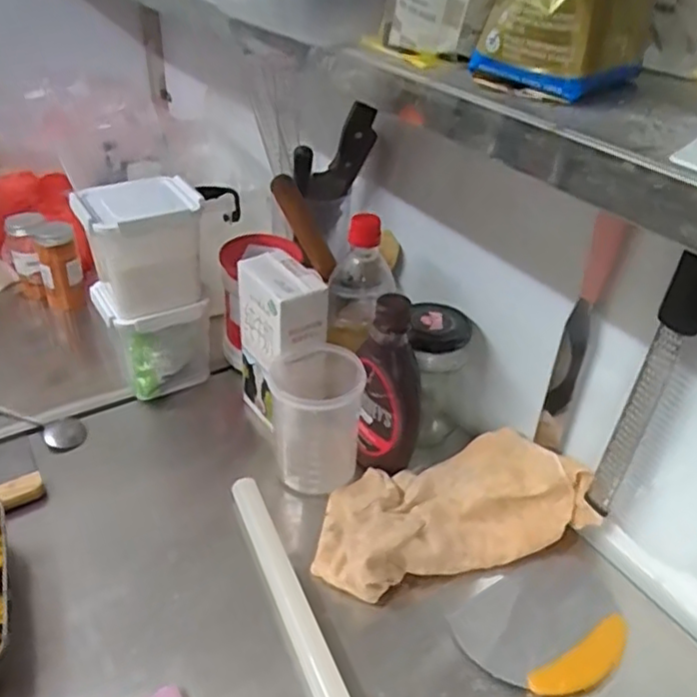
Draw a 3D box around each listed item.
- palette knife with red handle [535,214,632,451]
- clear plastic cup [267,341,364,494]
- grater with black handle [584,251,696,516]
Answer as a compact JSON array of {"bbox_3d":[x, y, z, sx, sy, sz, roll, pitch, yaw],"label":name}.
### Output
[{"bbox_3d":[0.216,-0.005,0.627,0.020,0.262,0.041,-18,41,-25],"label":"palette knife with red handle"},{"bbox_3d":[-0.036,0.071,0.707,0.091,0.124,0.095,3,34,-2],"label":"clear plastic cup"},{"bbox_3d":[0.246,0.041,0.546,0.032,0.249,0.020,24,41,26],"label":"grater with black handle"}]

